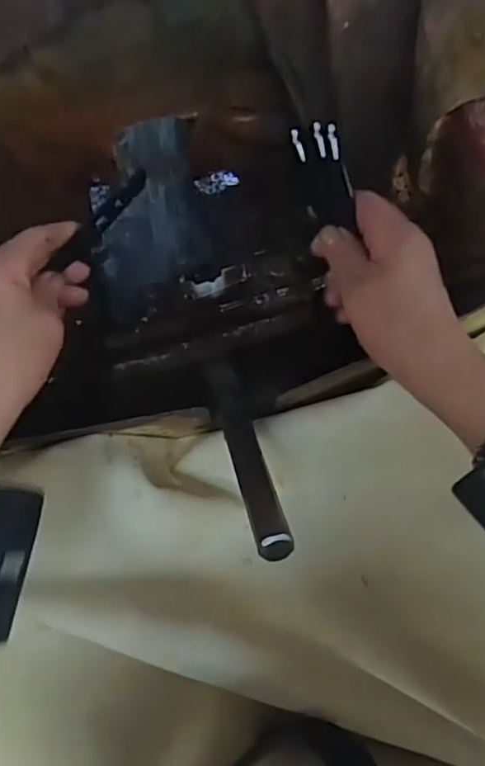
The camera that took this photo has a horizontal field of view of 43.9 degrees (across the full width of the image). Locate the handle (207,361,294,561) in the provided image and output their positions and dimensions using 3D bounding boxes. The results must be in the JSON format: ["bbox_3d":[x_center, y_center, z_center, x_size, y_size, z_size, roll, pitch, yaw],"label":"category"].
[{"bbox_3d":[0.002,0.040,0.375,0.020,0.018,0.164,-15,37,-4],"label":"handle"}]

